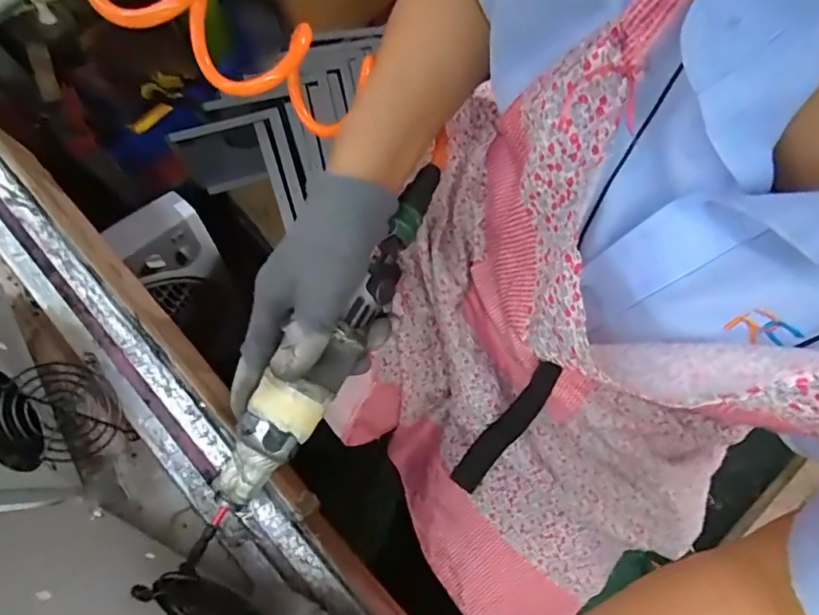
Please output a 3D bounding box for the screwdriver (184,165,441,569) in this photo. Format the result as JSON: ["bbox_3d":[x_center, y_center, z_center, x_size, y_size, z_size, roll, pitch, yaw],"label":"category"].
[{"bbox_3d":[-0.051,0.019,0.319,0.042,0.046,0.278,30,74,6],"label":"screwdriver"}]

